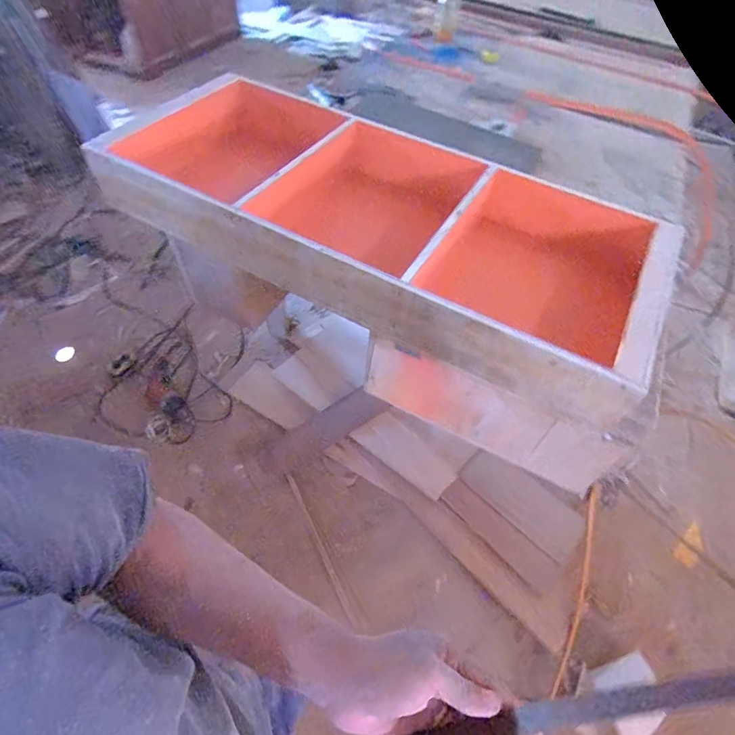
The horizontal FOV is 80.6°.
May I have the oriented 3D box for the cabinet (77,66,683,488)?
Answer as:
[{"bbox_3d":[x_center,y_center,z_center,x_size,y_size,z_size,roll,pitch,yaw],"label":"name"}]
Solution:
[{"bbox_3d":[-0.015,-0.305,1.079,1.235,0.382,0.550,25,56,13],"label":"cabinet"}]

